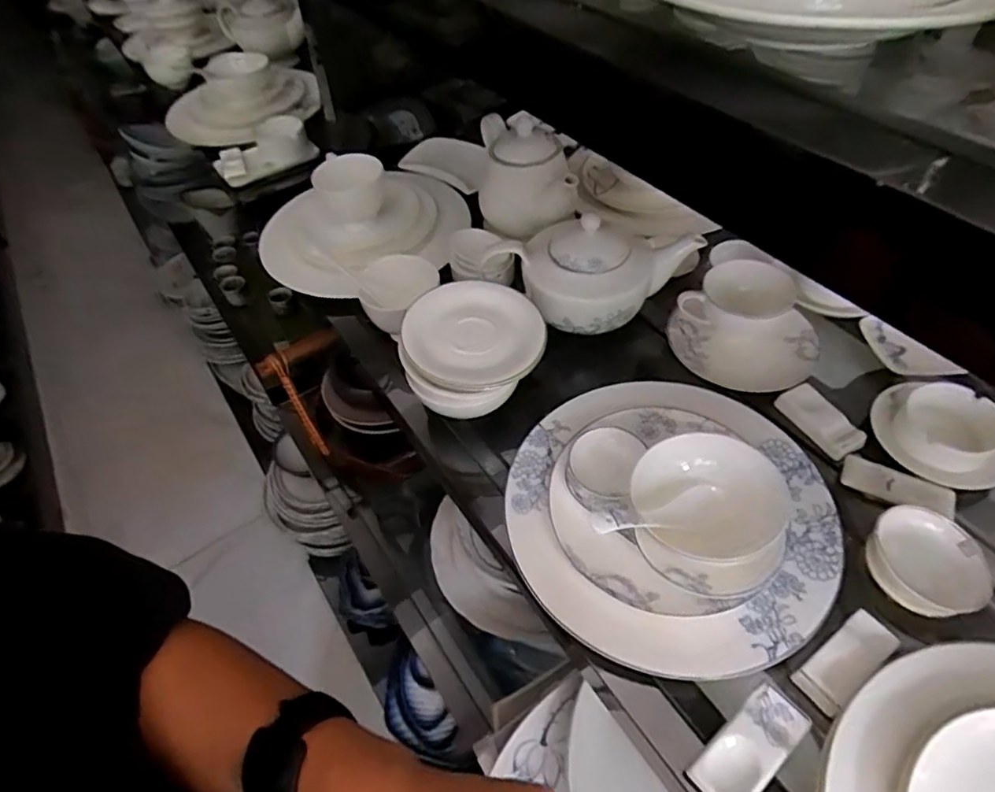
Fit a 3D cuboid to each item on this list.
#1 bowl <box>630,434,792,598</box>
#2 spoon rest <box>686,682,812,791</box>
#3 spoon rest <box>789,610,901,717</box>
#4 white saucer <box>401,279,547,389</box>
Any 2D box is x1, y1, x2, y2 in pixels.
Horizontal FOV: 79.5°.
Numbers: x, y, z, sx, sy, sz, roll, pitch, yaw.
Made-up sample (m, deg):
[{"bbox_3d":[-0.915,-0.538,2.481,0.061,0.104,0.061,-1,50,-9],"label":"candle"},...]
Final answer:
[{"bbox_3d":[0.160,0.088,0.448,0.109,0.054,0.109,-2,51,3],"label":"bowl"},{"bbox_3d":[0.164,0.228,0.387,0.085,0.008,0.036,-34,56,-21],"label":"spoon rest"},{"bbox_3d":[0.241,0.183,0.412,0.075,0.010,0.032,-30,55,-18],"label":"spoon rest"},{"bbox_3d":[-0.020,-0.058,0.526,0.120,0.018,0.110,-2,51,3],"label":"white saucer"}]

